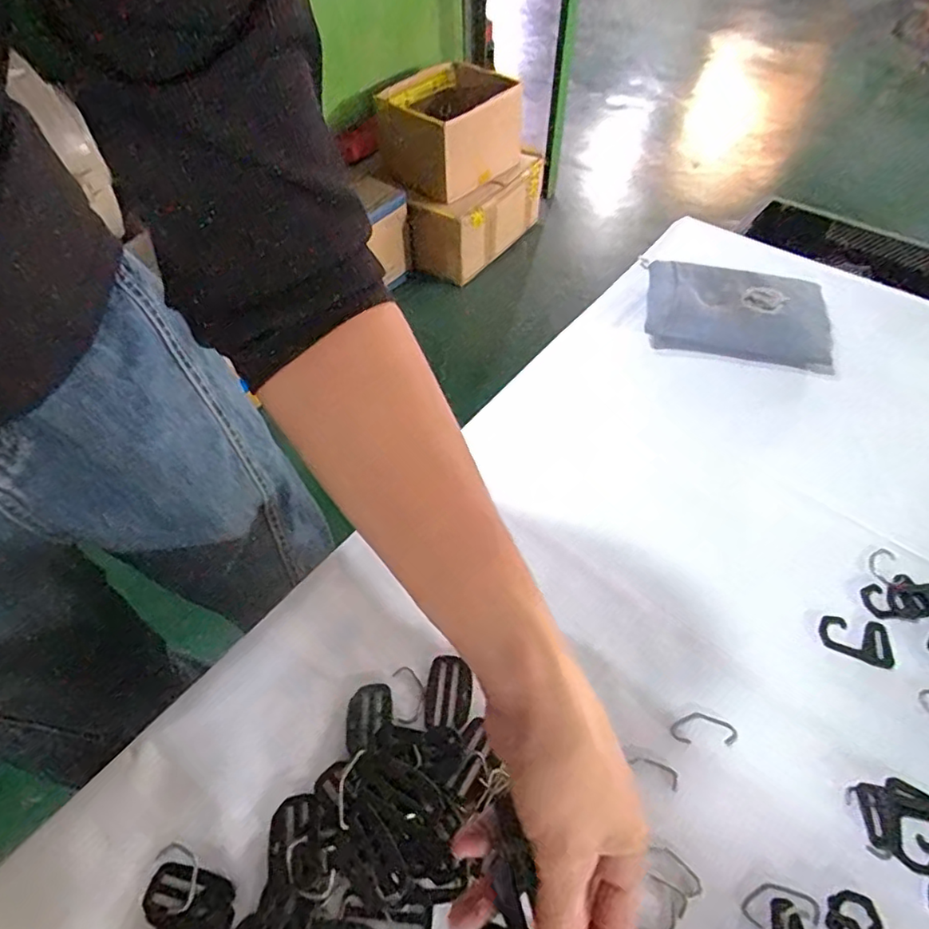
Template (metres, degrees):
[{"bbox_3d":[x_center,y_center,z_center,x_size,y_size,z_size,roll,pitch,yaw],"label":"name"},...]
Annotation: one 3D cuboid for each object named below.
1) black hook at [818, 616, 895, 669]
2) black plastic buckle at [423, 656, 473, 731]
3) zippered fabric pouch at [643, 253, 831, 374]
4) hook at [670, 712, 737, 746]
[{"bbox_3d":[0.255,0.115,0.391,0.044,0.005,0.030,8,52,6],"label":"black hook"},{"bbox_3d":[-0.010,0.141,0.371,0.027,0.005,0.045,4,51,3],"label":"black plastic buckle"},{"bbox_3d":[0.259,-0.146,0.570,0.169,0.034,0.107,14,53,11],"label":"zippered fabric pouch"},{"bbox_3d":[0.141,0.156,0.355,0.039,0.004,0.018,0,51,0],"label":"hook"}]

